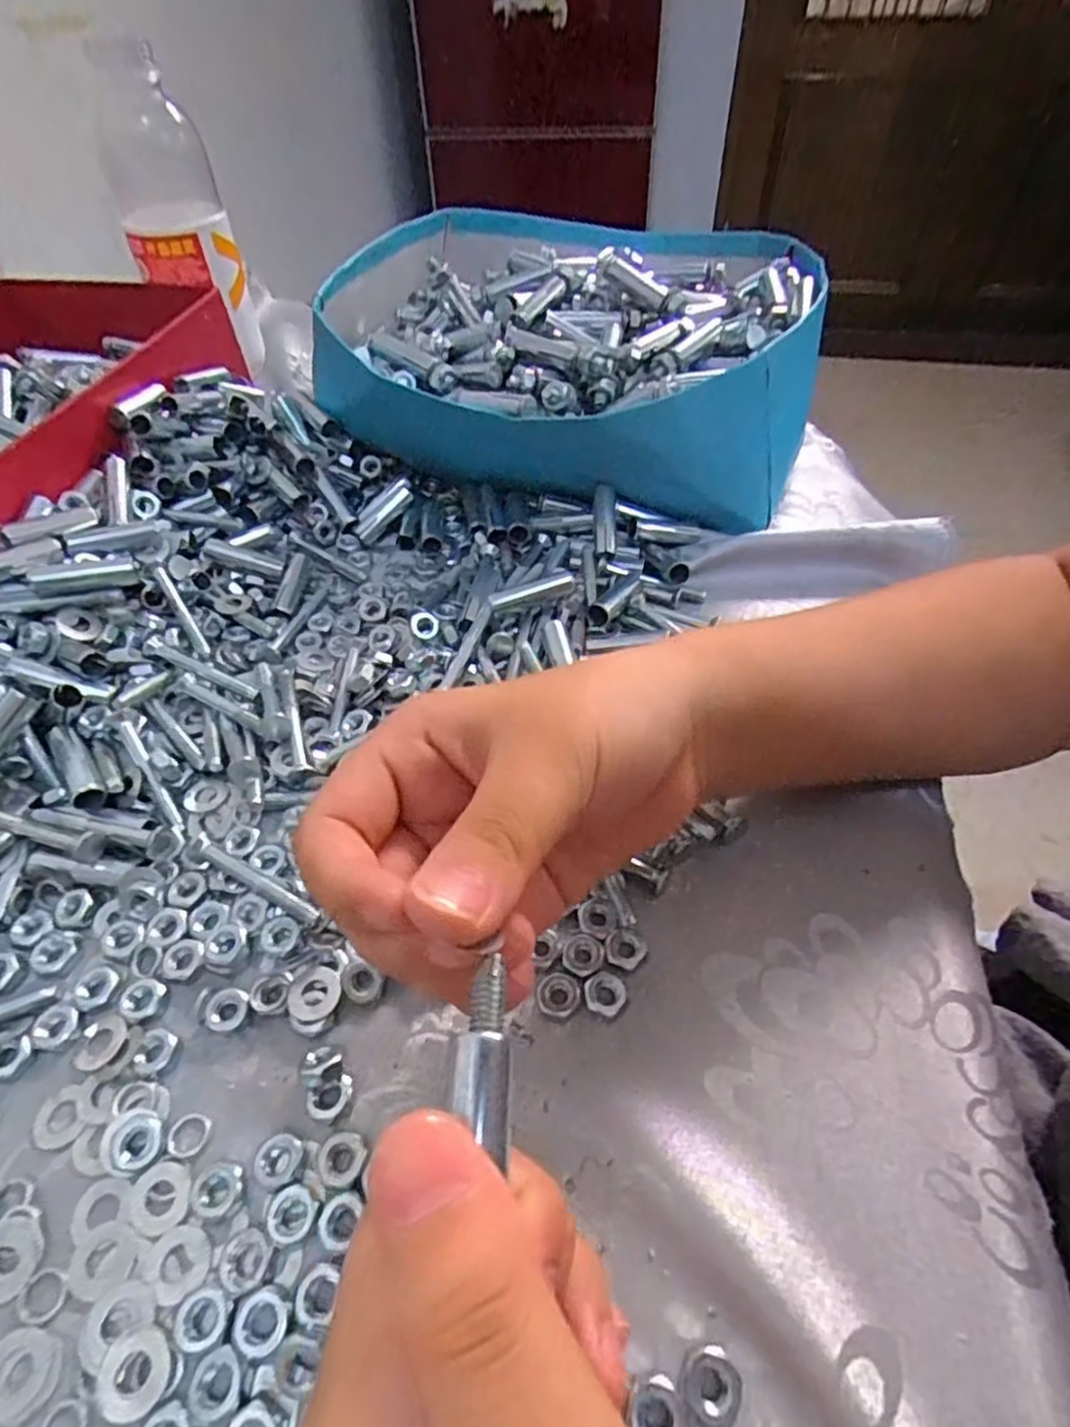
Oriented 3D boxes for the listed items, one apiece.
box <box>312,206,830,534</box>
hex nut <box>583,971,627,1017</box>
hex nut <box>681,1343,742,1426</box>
[{"bbox_3d":[0.020,-0.226,0.424,0.274,0.085,0.281,7,49,8],"label":"box"},{"bbox_3d":[0.022,0.089,0.219,0.013,0.004,0.013,12,50,11],"label":"hex nut"},{"bbox_3d":[0.041,0.156,0.160,0.012,0.007,0.013,27,55,23],"label":"hex nut"}]

